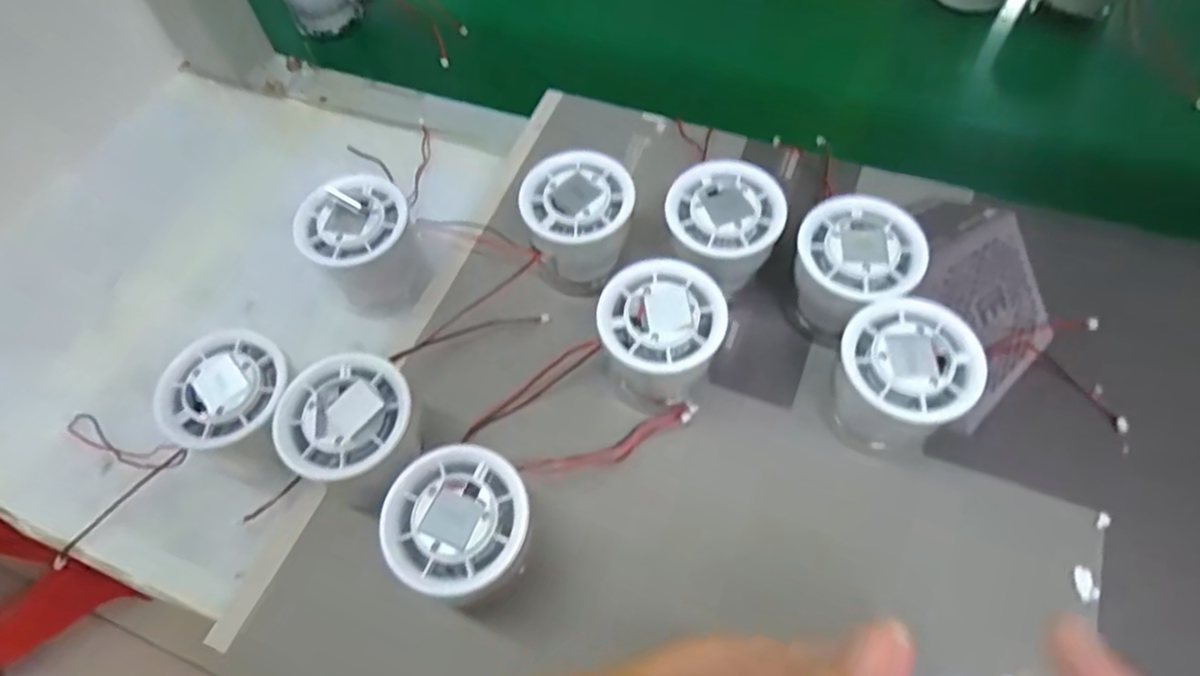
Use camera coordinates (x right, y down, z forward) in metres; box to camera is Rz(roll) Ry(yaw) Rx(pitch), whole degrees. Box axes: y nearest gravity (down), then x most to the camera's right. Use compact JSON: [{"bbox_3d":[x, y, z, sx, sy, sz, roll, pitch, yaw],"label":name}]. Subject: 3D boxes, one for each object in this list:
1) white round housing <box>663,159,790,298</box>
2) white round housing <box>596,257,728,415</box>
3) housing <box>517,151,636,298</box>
[{"bbox_3d":[0.063,-0.054,0.348,0.055,0.052,0.057,-2,60,3],"label":"white round housing"},{"bbox_3d":[0.029,0.004,0.326,0.055,0.065,0.061,14,62,11],"label":"white round housing"},{"bbox_3d":[-0.010,-0.057,0.357,0.055,0.054,0.067,1,61,4],"label":"housing"}]

